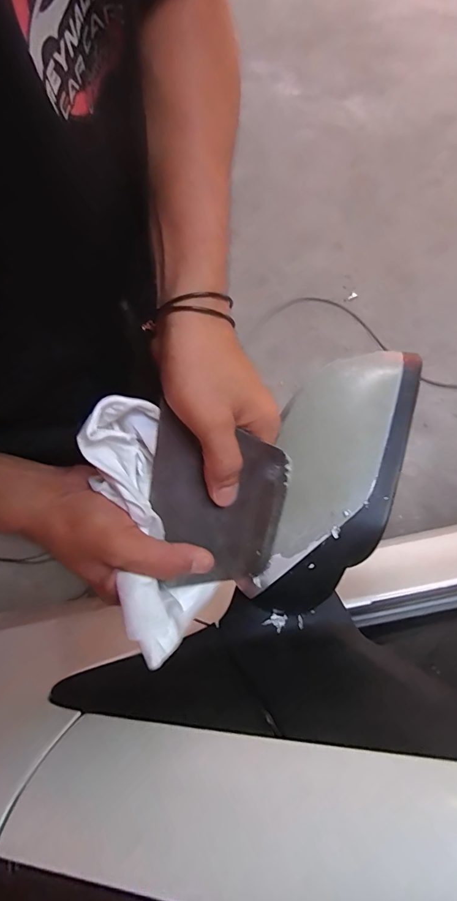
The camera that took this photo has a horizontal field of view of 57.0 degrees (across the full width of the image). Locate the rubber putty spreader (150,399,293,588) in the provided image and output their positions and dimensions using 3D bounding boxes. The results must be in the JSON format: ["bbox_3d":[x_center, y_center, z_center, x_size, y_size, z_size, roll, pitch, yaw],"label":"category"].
[{"bbox_3d":[-0.010,0.042,0.303,0.094,0.007,0.124,9,105,-3],"label":"rubber putty spreader"}]

